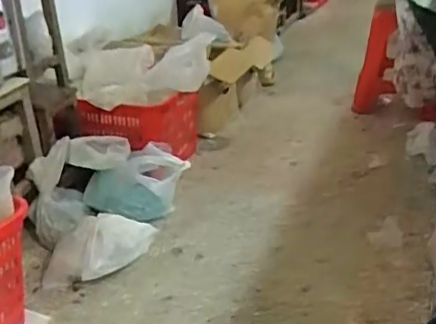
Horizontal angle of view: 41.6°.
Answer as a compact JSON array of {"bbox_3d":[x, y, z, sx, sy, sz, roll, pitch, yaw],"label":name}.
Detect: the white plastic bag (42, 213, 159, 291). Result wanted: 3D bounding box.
[{"bbox_3d":[-0.354,0.267,1.690,0.322,0.141,0.228,-2,26,2],"label":"white plastic bag"}]

